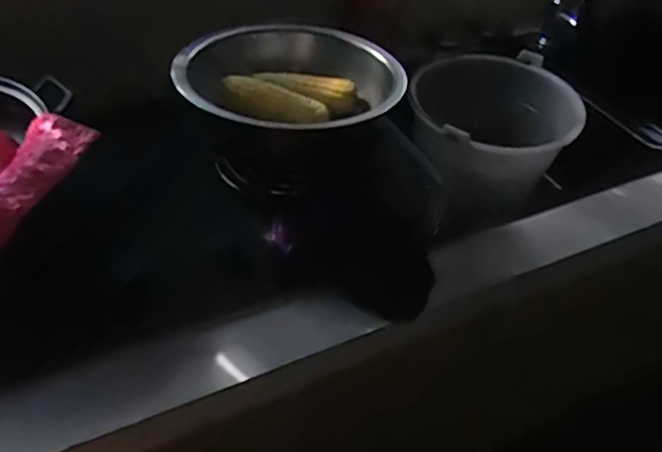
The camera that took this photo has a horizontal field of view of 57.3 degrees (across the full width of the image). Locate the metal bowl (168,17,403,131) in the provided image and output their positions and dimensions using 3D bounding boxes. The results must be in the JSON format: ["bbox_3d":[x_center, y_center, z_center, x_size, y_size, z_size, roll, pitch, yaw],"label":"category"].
[{"bbox_3d":[-0.047,-0.184,0.802,0.261,0.069,0.261,3,44,-2],"label":"metal bowl"}]

